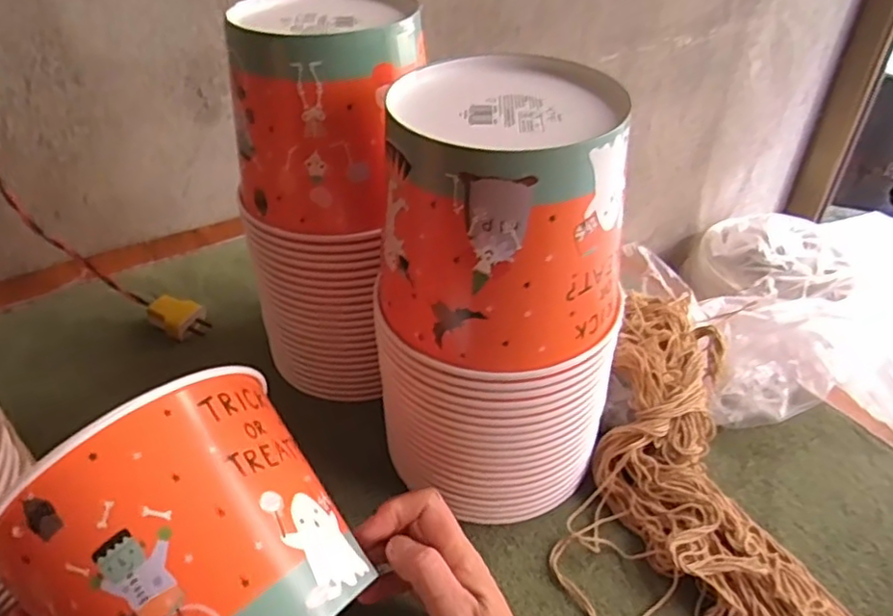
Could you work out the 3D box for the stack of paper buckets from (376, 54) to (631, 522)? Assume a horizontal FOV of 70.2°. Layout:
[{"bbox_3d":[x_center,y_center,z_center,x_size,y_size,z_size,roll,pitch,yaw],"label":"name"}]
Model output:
[{"bbox_3d":[0.038,0.003,0.422,0.148,0.280,0.132,14,40,16],"label":"stack of paper buckets"}]

